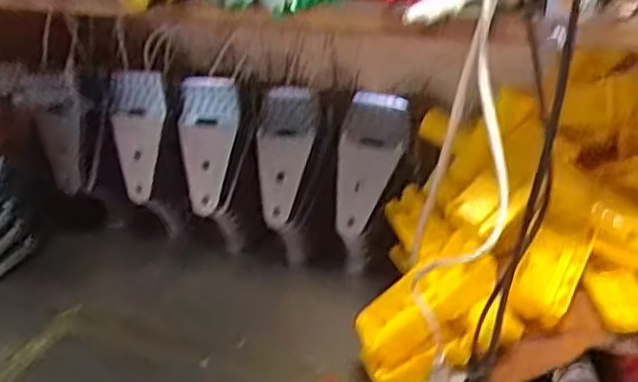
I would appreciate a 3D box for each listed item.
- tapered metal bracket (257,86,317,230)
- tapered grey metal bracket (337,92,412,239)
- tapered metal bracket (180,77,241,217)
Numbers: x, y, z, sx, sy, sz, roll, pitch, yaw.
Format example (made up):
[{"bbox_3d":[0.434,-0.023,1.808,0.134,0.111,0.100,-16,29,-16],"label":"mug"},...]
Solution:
[{"bbox_3d":[-0.037,-0.035,0.669,0.059,0.142,0.018,7,0,17],"label":"tapered metal bracket"},{"bbox_3d":[0.046,-0.025,0.643,0.060,0.141,0.027,18,5,32],"label":"tapered grey metal bracket"},{"bbox_3d":[-0.116,-0.047,0.675,0.061,0.139,0.019,7,7,16],"label":"tapered metal bracket"}]

